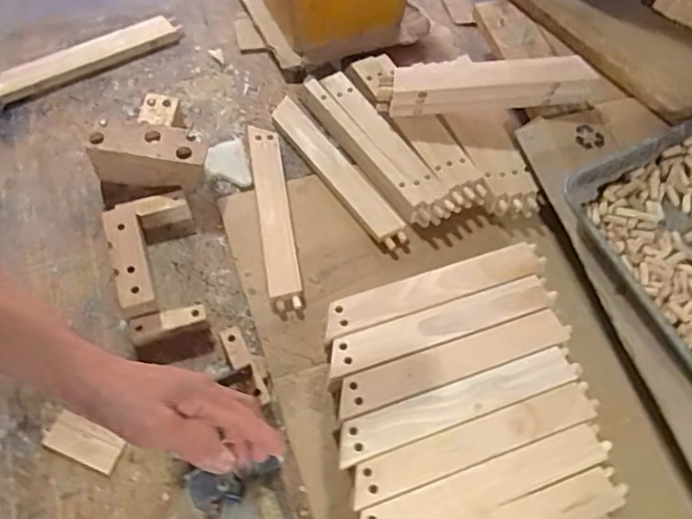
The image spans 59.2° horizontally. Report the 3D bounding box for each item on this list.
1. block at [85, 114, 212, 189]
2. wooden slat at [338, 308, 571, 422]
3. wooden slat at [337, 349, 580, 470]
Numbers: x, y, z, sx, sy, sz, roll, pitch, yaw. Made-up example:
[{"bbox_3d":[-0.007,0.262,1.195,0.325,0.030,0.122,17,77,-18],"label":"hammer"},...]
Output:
[{"bbox_3d":[-0.271,-0.142,0.858,0.157,0.080,0.068,10,62,0],"label":"block"},{"bbox_3d":[0.126,0.117,0.698,0.285,0.014,0.045,-18,66,-14],"label":"wooden slat"},{"bbox_3d":[0.129,0.160,0.678,0.289,0.013,0.043,-17,66,-14],"label":"wooden slat"}]

